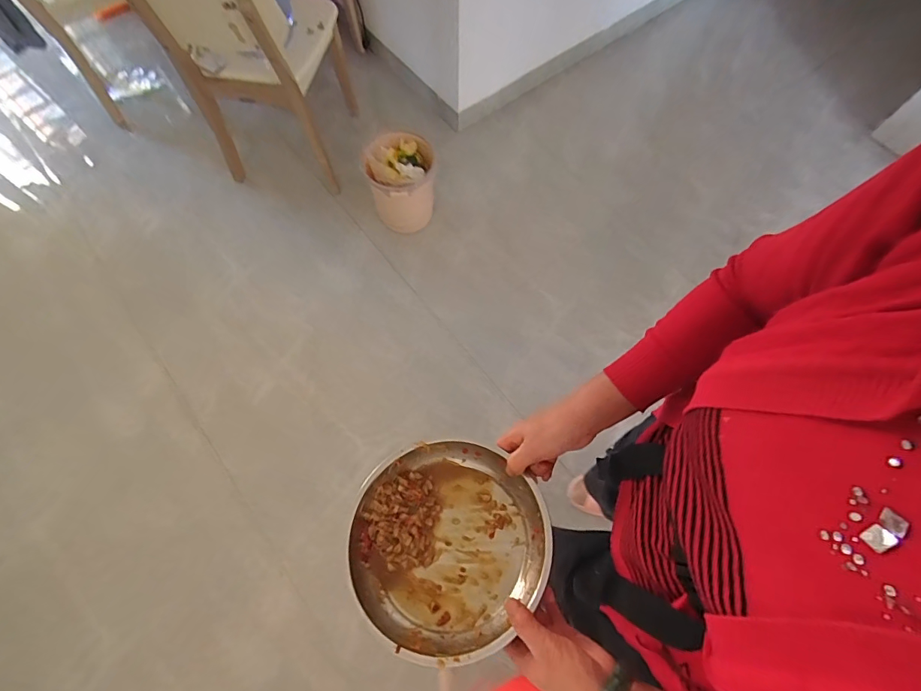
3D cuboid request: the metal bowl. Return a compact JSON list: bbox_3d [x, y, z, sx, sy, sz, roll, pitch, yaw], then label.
[{"bbox_3d":[-0.018,0.217,0.495,0.219,0.065,0.219,-1,60,1],"label":"metal bowl"}]

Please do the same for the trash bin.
[{"bbox_3d":[-0.186,-0.531,1.419,0.239,0.192,0.245,1,72,1],"label":"trash bin"}]

